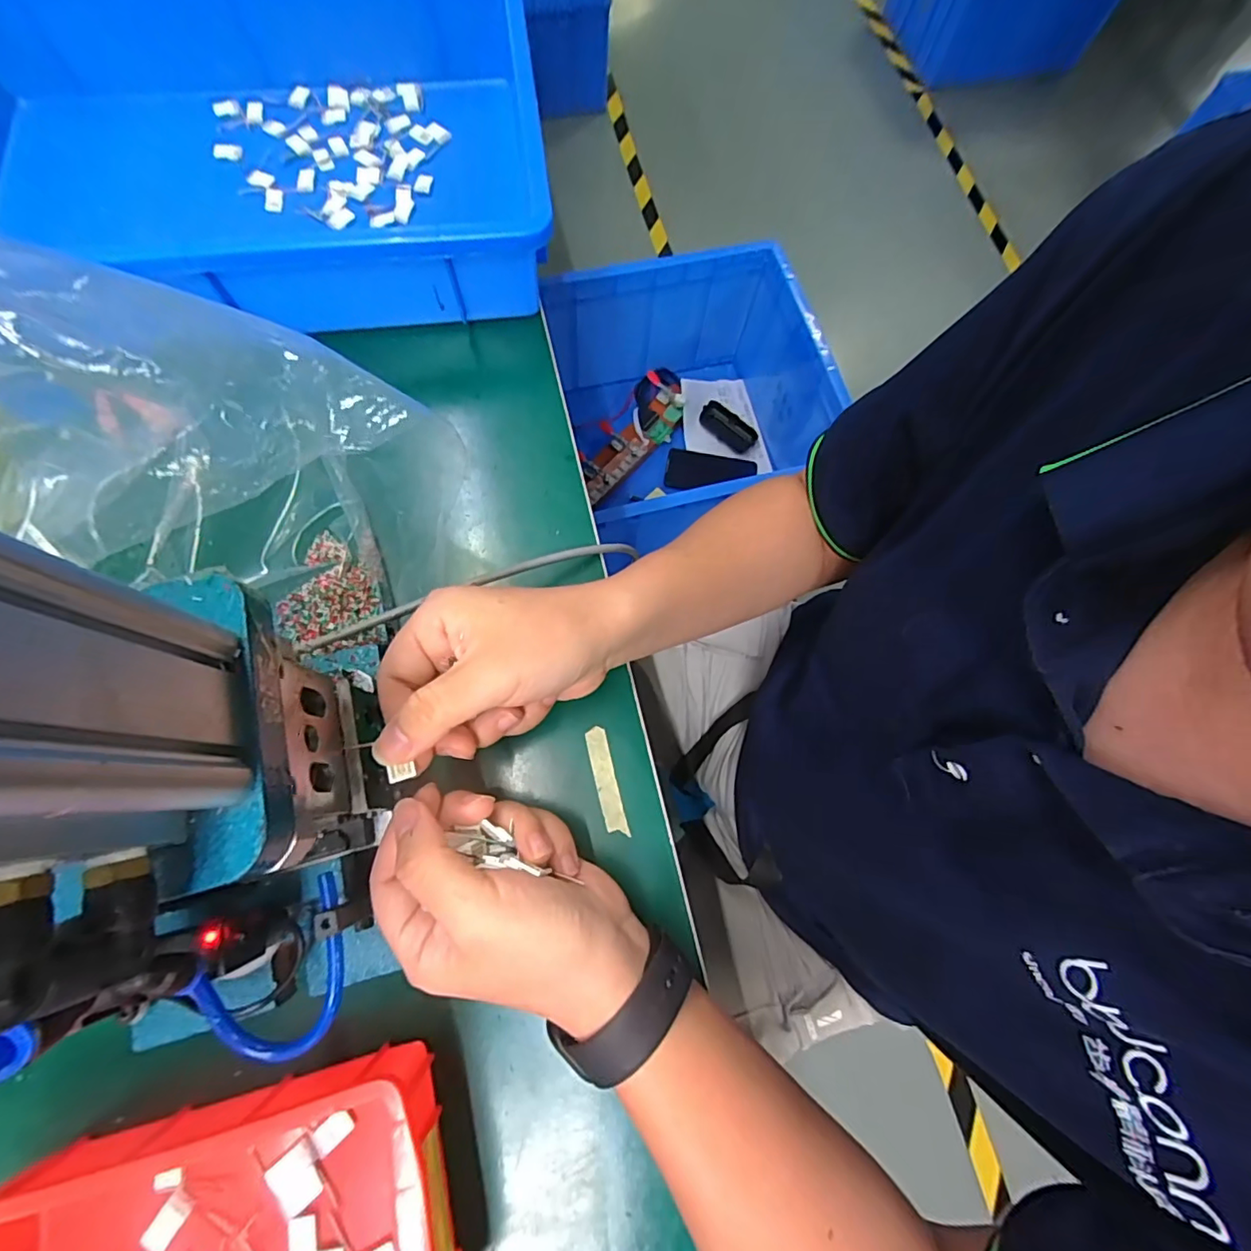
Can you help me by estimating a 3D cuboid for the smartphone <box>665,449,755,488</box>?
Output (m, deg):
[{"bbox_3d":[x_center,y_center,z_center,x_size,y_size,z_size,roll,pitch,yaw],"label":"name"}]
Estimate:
[{"bbox_3d":[0.156,-0.280,0.989,0.162,0.013,0.085,8,65,-3],"label":"smartphone"}]

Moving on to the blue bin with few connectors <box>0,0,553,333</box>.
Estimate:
[{"bbox_3d":[-0.283,-0.354,0.405,0.445,0.087,0.292,-2,73,-4],"label":"blue bin with few connectors"}]

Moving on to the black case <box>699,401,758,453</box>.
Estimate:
[{"bbox_3d":[0.192,-0.371,1.012,0.112,0.021,0.062,36,74,8],"label":"black case"}]

